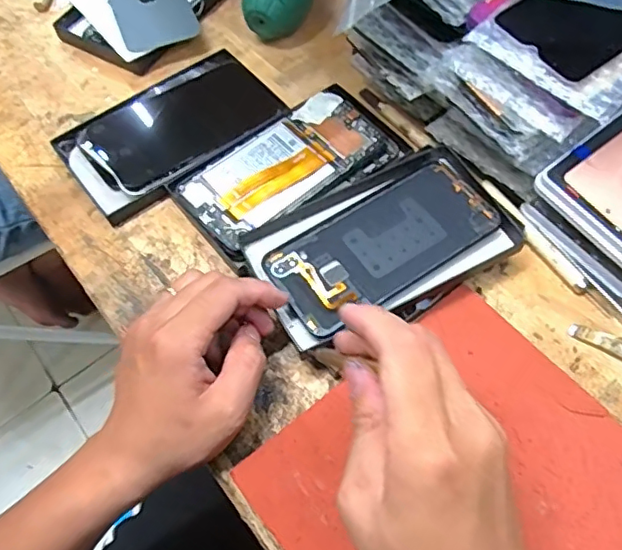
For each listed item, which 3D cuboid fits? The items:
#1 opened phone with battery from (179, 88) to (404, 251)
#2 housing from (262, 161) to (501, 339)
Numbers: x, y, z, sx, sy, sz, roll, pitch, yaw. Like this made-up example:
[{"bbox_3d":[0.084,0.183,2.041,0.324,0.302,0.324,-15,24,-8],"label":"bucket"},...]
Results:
[{"bbox_3d":[-0.016,-0.084,0.442,0.161,0.009,0.083,-37,74,-19],"label":"opened phone with battery"},{"bbox_3d":[0.050,-0.023,0.392,0.156,0.009,0.075,-29,66,-12],"label":"housing"}]

